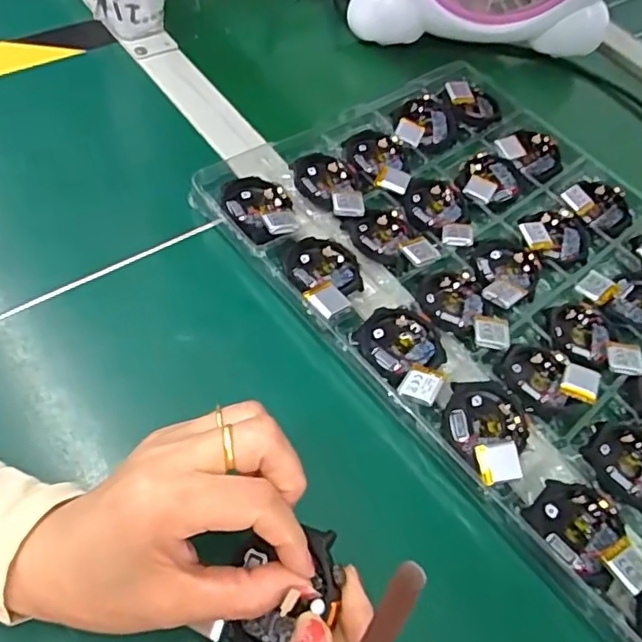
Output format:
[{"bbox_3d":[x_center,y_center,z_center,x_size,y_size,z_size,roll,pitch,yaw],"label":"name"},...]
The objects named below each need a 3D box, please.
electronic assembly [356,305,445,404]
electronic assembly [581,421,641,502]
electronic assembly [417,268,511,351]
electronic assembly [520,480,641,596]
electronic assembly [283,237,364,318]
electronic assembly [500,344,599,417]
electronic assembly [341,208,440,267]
[{"bbox_3d":[0.054,0.017,0.355,0.048,0.015,0.067,-22,64,-22],"label":"electronic assembly"},{"bbox_3d":[0.188,0.084,0.342,0.063,0.016,0.043,39,59,15],"label":"electronic assembly"},{"bbox_3d":[0.091,-0.006,0.386,0.044,0.019,0.068,-6,59,-14],"label":"electronic assembly"},{"bbox_3d":[0.142,0.113,0.312,0.039,0.020,0.061,-35,69,-27],"label":"electronic assembly"},{"bbox_3d":[0.004,-0.031,0.379,0.046,0.019,0.067,-12,60,-18],"label":"electronic assembly"},{"bbox_3d":[0.140,0.039,0.369,0.056,0.014,0.046,32,58,10],"label":"electronic assembly"},{"bbox_3d":[0.048,-0.054,0.409,0.046,0.017,0.058,-19,63,-21],"label":"electronic assembly"}]

